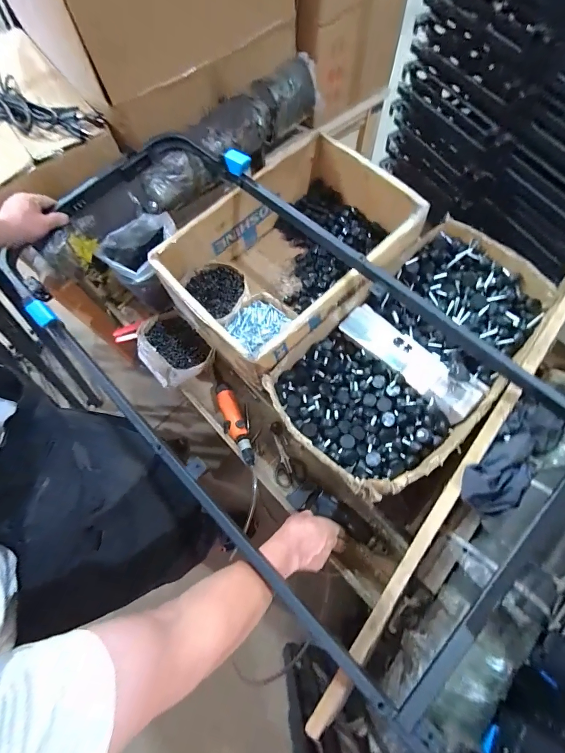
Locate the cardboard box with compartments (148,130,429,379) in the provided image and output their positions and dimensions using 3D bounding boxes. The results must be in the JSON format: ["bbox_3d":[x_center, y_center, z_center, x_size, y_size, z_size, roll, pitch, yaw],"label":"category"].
[{"bbox_3d":[0.019,-0.287,0.802,0.548,0.182,0.398,-43,74,-12],"label":"cardboard box with compartments"}]

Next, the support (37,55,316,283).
[{"bbox_3d":[-0.218,-0.525,0.852,0.165,0.141,0.859,36,76,14],"label":"support"}]

